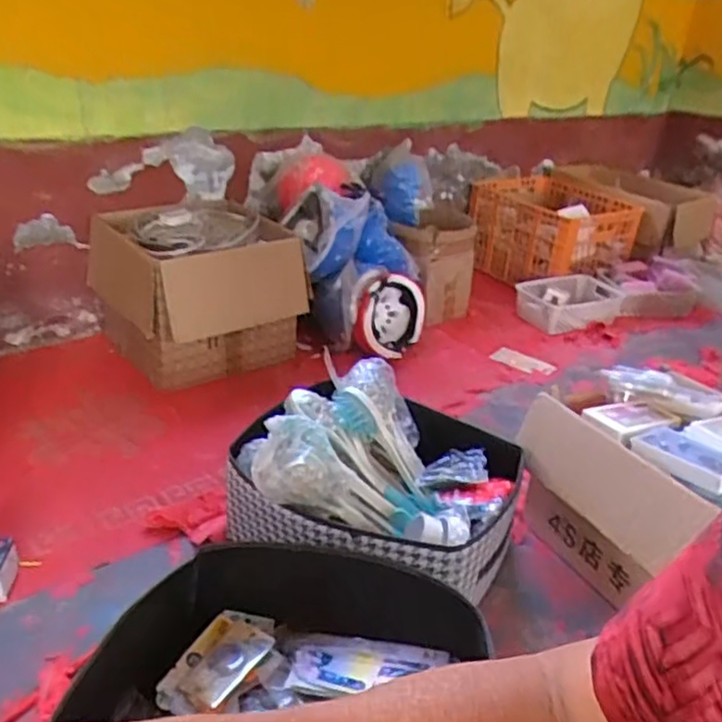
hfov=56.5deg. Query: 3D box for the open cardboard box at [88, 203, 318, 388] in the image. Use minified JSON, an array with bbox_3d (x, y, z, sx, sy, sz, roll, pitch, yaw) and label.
[{"bbox_3d":[-0.395,-0.174,1.613,0.414,0.315,0.346,-18,35,-36],"label":"open cardboard box"}]

